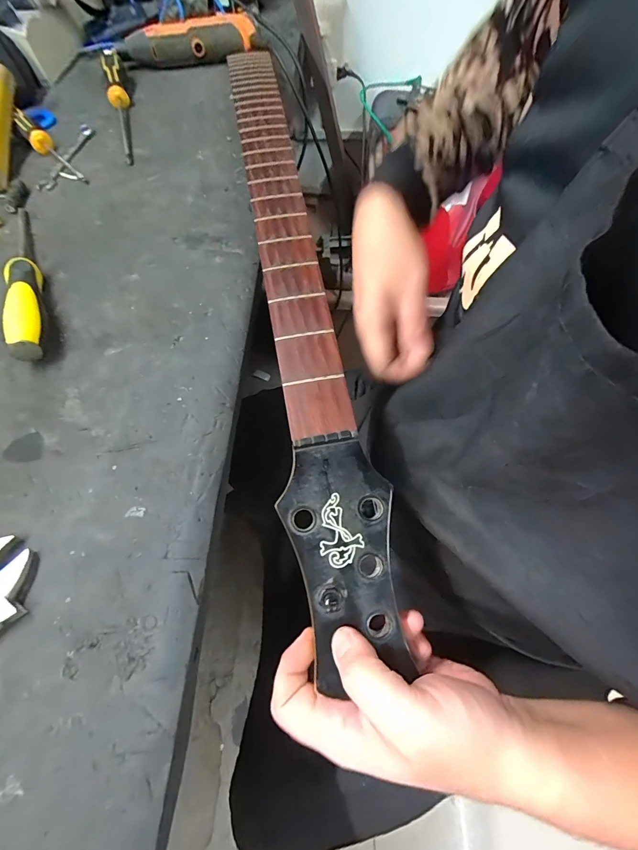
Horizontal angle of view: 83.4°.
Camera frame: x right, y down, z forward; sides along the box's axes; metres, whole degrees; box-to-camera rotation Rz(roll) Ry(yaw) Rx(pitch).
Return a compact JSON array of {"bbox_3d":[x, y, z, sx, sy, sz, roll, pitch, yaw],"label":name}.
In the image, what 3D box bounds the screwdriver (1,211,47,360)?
[{"bbox_3d":[-0.298,-0.146,0.361,0.028,0.032,0.202,-23,66,-10],"label":"screwdriver"}]

